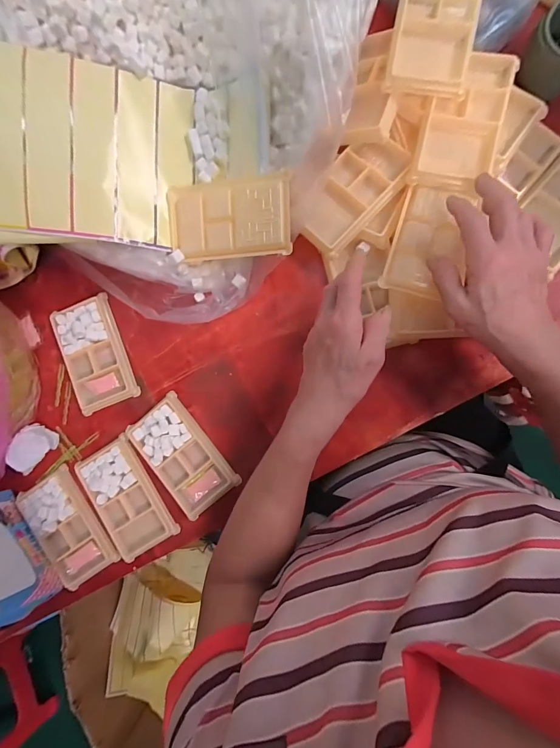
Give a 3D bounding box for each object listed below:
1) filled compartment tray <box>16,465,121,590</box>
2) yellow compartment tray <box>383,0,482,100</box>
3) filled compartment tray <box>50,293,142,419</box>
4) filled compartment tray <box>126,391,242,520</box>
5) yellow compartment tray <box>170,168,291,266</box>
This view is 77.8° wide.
[{"bbox_3d":[-0.266,0.191,0.433,0.081,0.014,0.137,-34,85,6],"label":"filled compartment tray"},{"bbox_3d":[0.155,-0.345,0.345,0.076,0.017,0.127,11,91,8],"label":"yellow compartment tray"},{"bbox_3d":[-0.236,-0.025,0.437,0.079,0.014,0.133,-20,87,7],"label":"filled compartment tray"},{"bbox_3d":[-0.119,0.099,0.419,0.076,0.013,0.133,-39,84,6],"label":"filled compartment tray"},{"bbox_3d":[-0.056,-0.164,0.370,0.137,0.008,0.078,2,103,18],"label":"yellow compartment tray"}]

